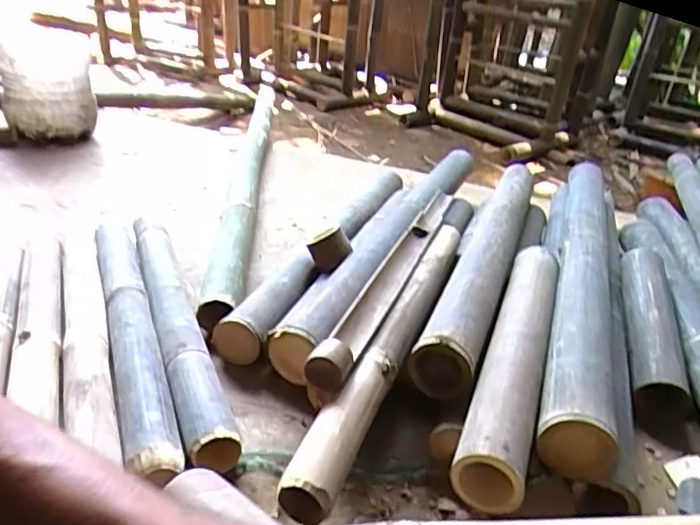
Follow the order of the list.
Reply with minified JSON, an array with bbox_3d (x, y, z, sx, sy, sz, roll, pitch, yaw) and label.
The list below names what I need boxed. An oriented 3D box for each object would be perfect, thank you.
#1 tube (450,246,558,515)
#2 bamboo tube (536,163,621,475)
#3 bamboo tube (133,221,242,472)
[{"bbox_3d":[0.224,0.112,0.780,0.072,0.074,0.509,14,30,17],"label":"tube"},{"bbox_3d":[0.398,0.009,0.993,0.087,0.098,0.919,14,30,16],"label":"bamboo tube"},{"bbox_3d":[-0.273,0.086,0.895,0.064,0.057,0.618,-9,31,-23],"label":"bamboo tube"}]

